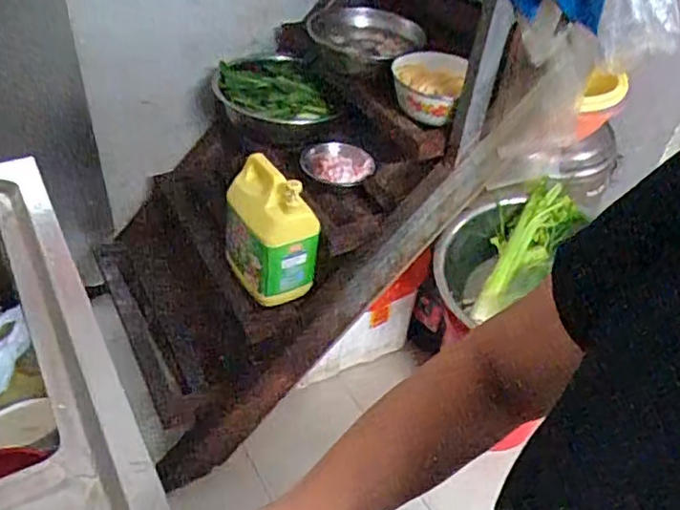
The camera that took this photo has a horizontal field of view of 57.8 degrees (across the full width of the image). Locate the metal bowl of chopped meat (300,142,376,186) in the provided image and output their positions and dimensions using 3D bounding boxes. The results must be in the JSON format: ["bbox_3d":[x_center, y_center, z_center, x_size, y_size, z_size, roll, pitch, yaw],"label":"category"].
[{"bbox_3d":[-0.005,-0.194,1.307,0.168,0.033,0.139,-12,44,-19],"label":"metal bowl of chopped meat"}]

